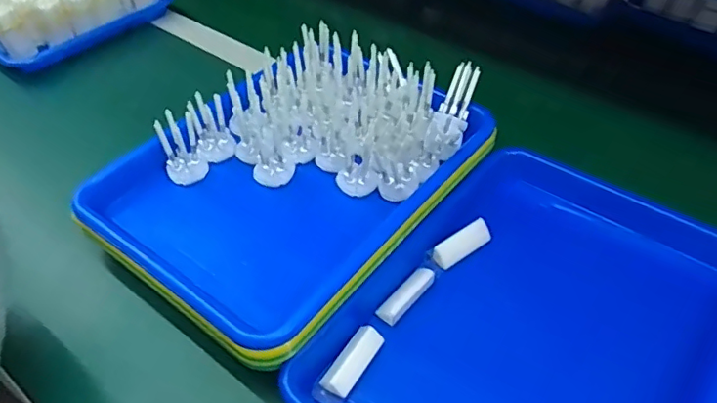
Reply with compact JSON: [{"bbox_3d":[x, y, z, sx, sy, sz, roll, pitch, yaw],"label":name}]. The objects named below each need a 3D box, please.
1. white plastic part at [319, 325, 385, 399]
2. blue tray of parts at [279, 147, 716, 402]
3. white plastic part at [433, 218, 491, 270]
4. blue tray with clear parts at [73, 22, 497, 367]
[{"bbox_3d":[-0.004,0.117,0.406,0.021,0.015,0.058,25,51,24],"label":"white plastic part"},{"bbox_3d":[0.138,0.096,0.427,0.239,0.045,0.338,30,53,27],"label":"blue tray of parts"},{"bbox_3d":[0.092,0.037,0.484,0.060,0.016,0.019,-28,51,-24],"label":"white plastic part"},{"bbox_3d":[-0.051,-0.036,0.510,0.245,0.076,0.340,29,53,26],"label":"blue tray with clear parts"}]

